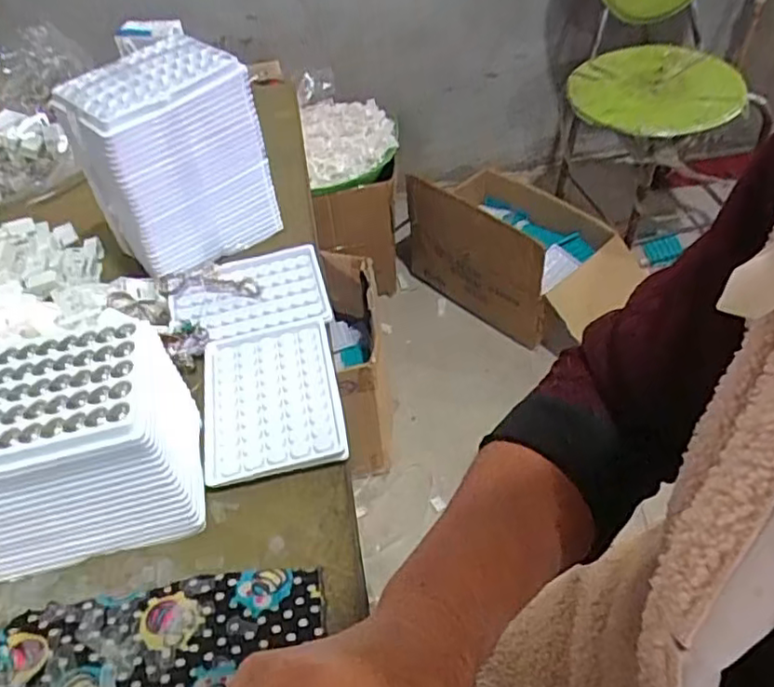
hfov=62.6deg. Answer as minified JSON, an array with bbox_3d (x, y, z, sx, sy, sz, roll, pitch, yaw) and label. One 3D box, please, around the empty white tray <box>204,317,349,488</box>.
[{"bbox_3d":[-0.084,0.036,0.459,0.095,0.010,0.133,-11,47,-5],"label":"empty white tray"}]

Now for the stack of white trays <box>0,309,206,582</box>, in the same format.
[{"bbox_3d":[-0.191,0.057,0.390,0.135,0.092,0.107,-12,47,-5],"label":"stack of white trays"}]

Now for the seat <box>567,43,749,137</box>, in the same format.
[{"bbox_3d":[0.528,-0.538,1.309,0.324,0.041,0.337,-13,49,3],"label":"seat"}]

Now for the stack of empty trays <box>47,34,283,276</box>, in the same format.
[{"bbox_3d":[-0.185,-0.157,0.550,0.095,0.148,0.139,33,58,31],"label":"stack of empty trays"}]

